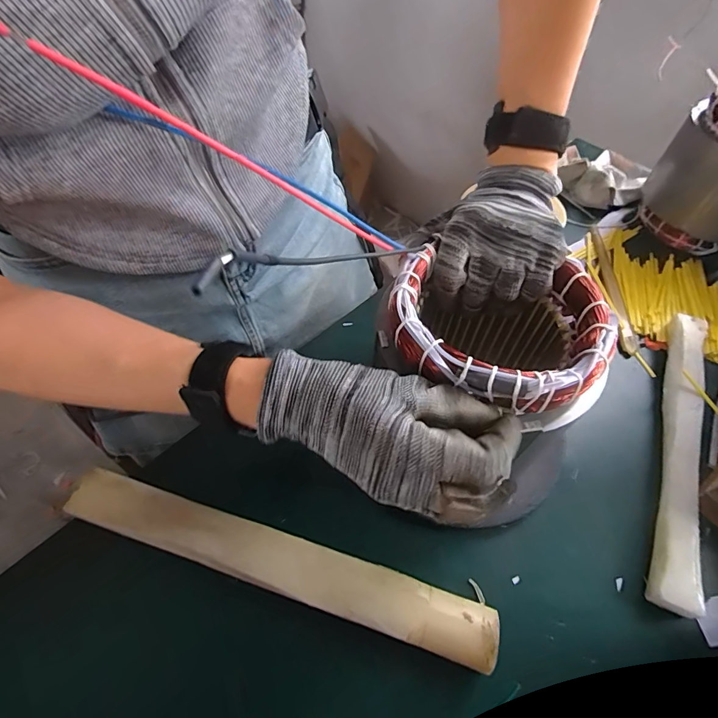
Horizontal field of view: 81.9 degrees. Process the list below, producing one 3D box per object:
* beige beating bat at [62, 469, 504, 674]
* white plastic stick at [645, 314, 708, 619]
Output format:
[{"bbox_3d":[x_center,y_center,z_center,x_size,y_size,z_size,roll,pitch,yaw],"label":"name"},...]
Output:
[{"bbox_3d":[-0.064,0.154,0.317,0.331,0.029,0.040,16,56,8],"label":"beige beating bat"},{"bbox_3d":[0.298,0.075,0.385,0.031,0.032,0.299,22,57,12],"label":"white plastic stick"}]

